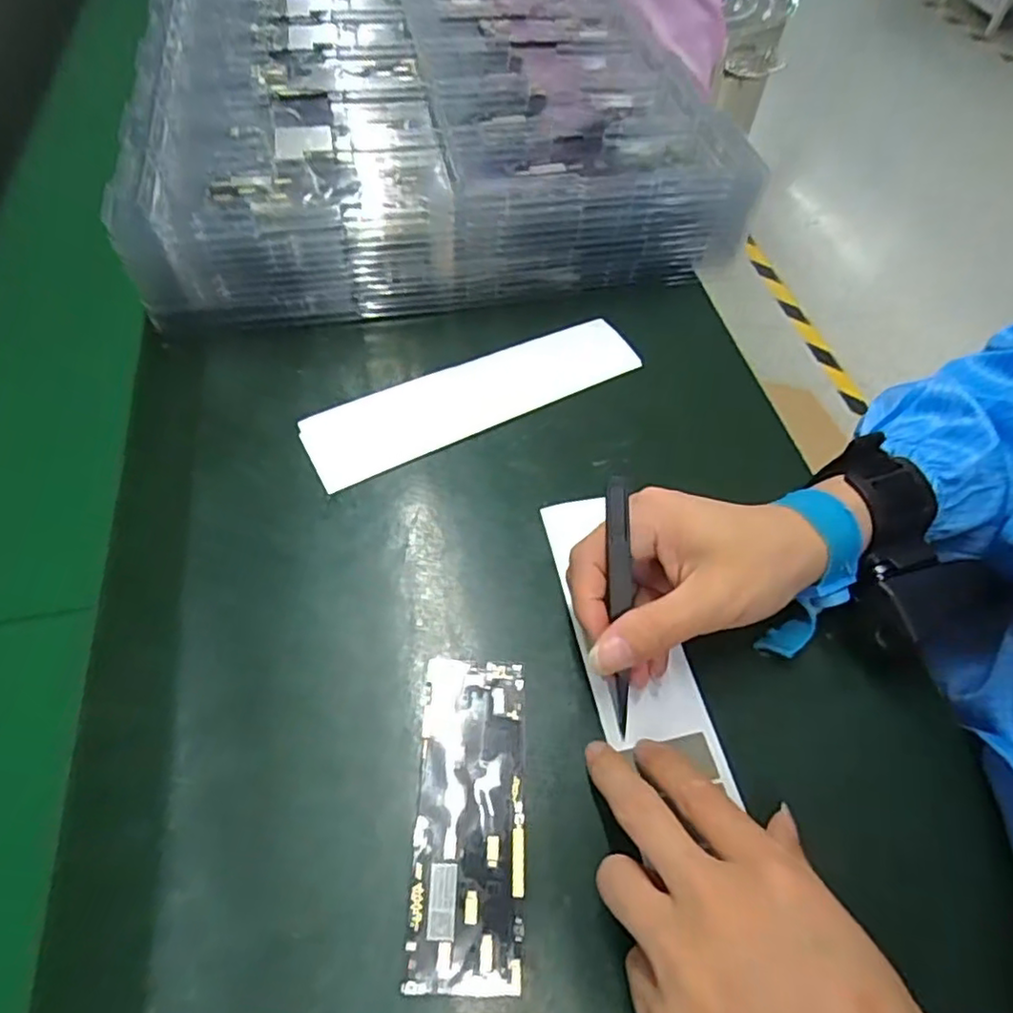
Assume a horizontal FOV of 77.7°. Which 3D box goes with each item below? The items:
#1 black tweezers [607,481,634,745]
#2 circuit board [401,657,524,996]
[{"bbox_3d":[0.050,0.044,0.275,0.010,0.115,0.010,-4,15,-2],"label":"black tweezers"},{"bbox_3d":[-0.015,0.124,0.262,0.044,0.004,0.124,0,55,1],"label":"circuit board"}]

